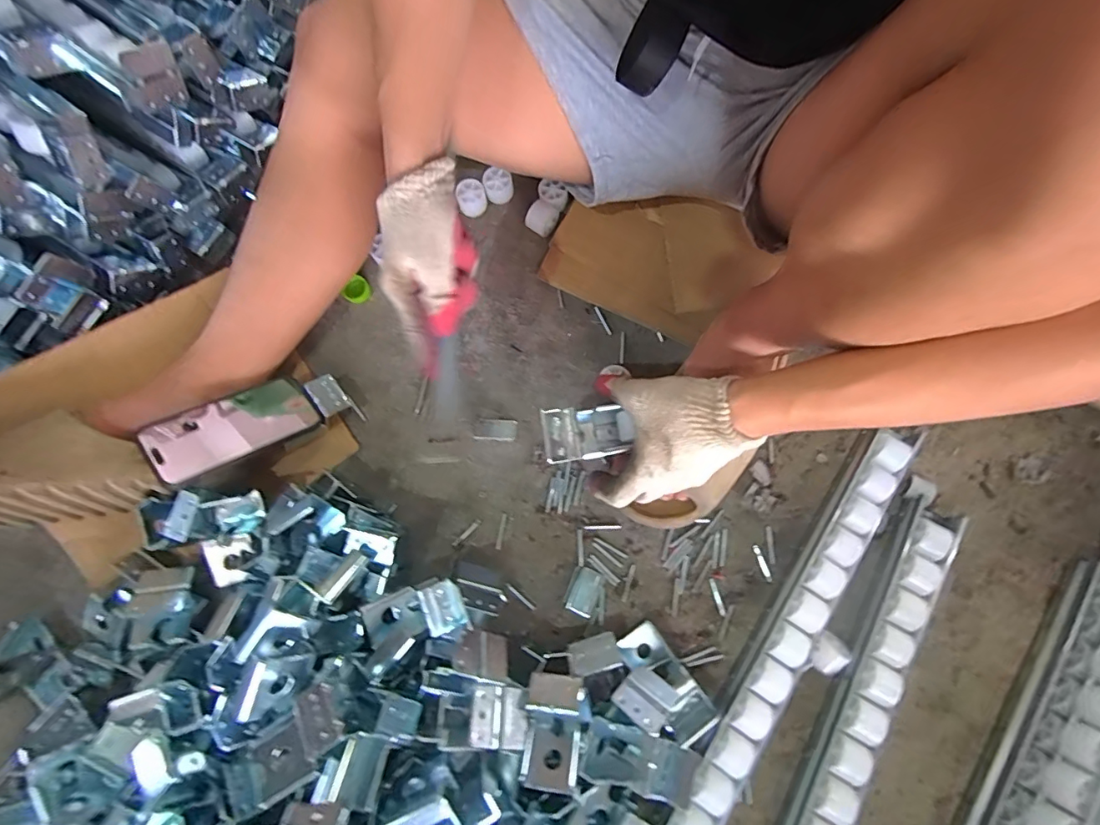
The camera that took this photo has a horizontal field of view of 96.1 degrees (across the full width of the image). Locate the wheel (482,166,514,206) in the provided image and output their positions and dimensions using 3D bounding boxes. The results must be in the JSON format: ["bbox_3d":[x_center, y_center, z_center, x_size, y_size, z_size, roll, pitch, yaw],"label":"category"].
[{"bbox_3d":[-0.063,-0.275,0.602,0.034,0.031,0.031,0,78,2],"label":"wheel"}]

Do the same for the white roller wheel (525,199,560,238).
[{"bbox_3d":[-0.009,-0.228,0.585,0.030,0.028,0.037,28,80,7],"label":"white roller wheel"}]

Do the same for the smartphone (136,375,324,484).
[{"bbox_3d":[-0.313,0.013,0.491,0.075,0.010,0.143,44,50,16],"label":"smartphone"}]

